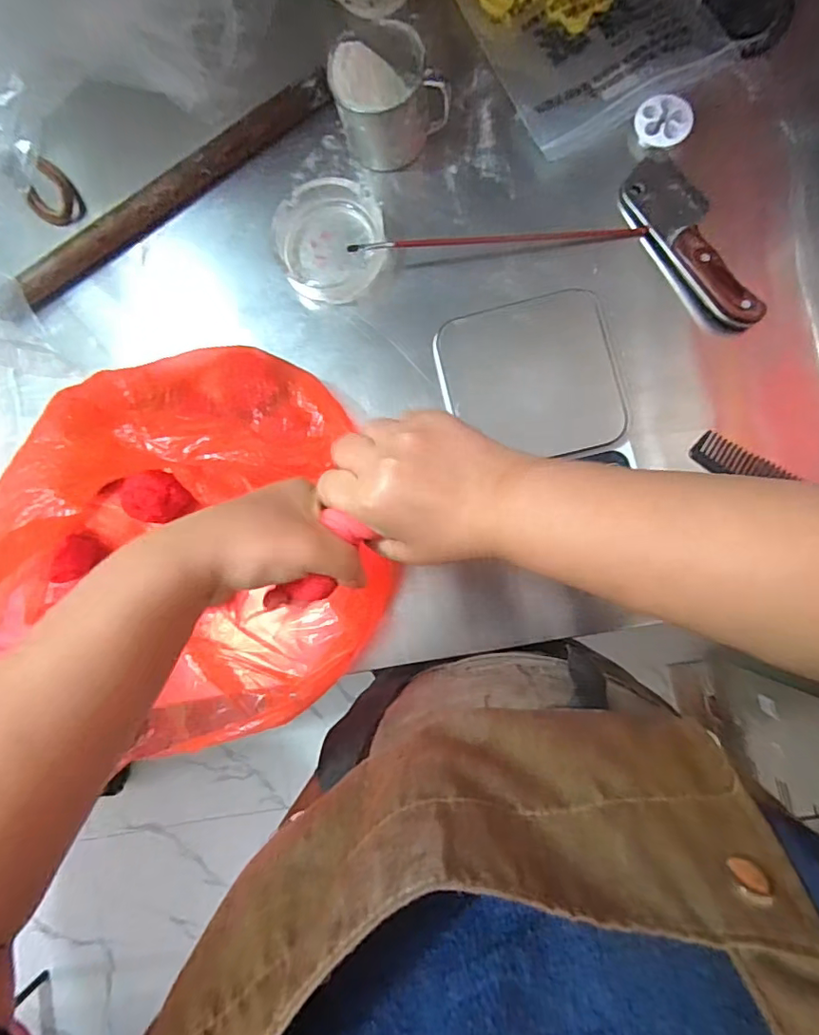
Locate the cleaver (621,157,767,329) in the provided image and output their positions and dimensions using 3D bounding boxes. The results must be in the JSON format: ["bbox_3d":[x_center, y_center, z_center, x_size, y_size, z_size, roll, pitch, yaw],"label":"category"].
[{"bbox_3d":[0.256,-0.246,0.467,0.055,0.012,0.174,-31,83,3],"label":"cleaver"}]

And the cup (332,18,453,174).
[{"bbox_3d":[-0.022,-0.380,0.487,0.088,0.076,0.085,0,85,6],"label":"cup"}]

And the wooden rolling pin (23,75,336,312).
[{"bbox_3d":[-0.231,-0.323,0.528,0.354,0.032,0.027,-36,83,2],"label":"wooden rolling pin"}]

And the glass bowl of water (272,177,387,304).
[{"bbox_3d":[-0.076,-0.261,0.505,0.103,0.036,0.097,0,85,6],"label":"glass bowl of water"}]

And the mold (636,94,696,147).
[{"bbox_3d":[0.231,-0.362,0.487,0.047,0.013,0.044,2,86,6],"label":"mold"}]

